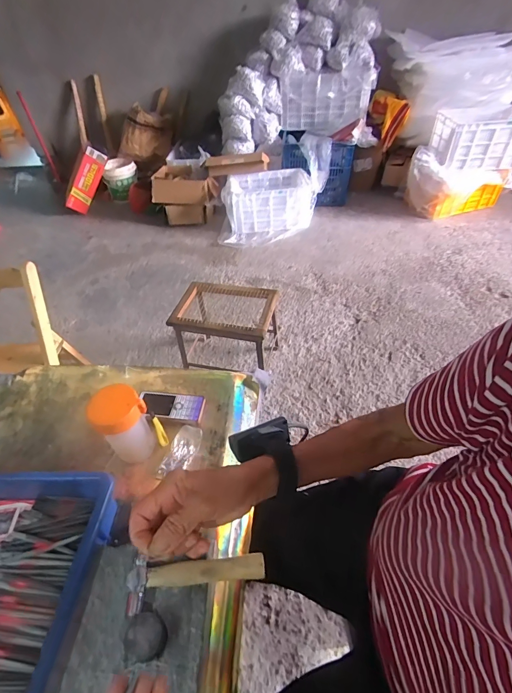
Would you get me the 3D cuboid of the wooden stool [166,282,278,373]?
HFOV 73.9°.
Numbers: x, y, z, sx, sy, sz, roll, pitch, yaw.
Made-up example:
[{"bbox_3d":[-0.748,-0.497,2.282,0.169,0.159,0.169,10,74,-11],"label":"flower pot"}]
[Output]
[{"bbox_3d":[-0.097,-0.029,1.288,0.360,0.319,0.264,8,47,12],"label":"wooden stool"}]

